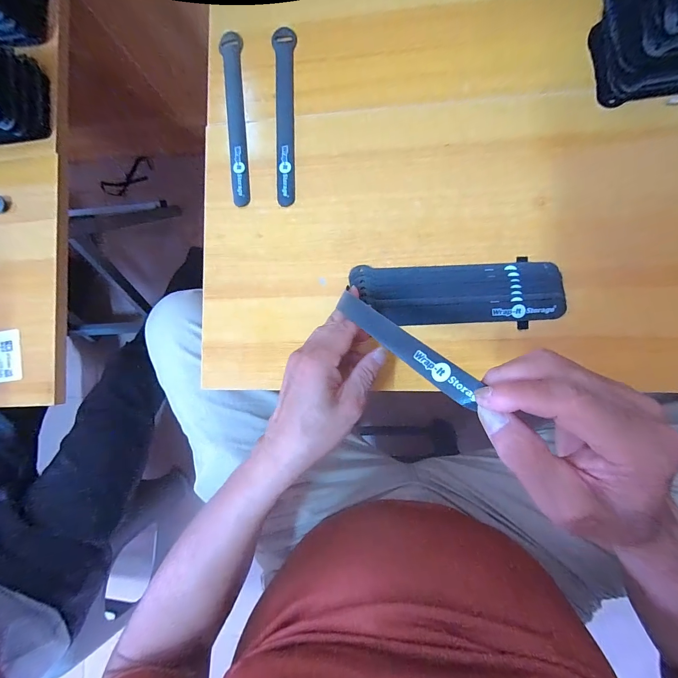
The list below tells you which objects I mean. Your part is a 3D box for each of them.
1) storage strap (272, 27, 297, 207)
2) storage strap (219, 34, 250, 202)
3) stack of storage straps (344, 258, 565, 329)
[{"bbox_3d":[-0.059,-0.244,0.351,0.025,0.005,0.194,-3,87,7],"label":"storage strap"},{"bbox_3d":[-0.114,-0.248,0.358,0.026,0.004,0.199,-7,86,6],"label":"storage strap"},{"bbox_3d":[0.115,-0.045,0.315,0.196,0.011,0.062,-2,87,7],"label":"stack of storage straps"}]

